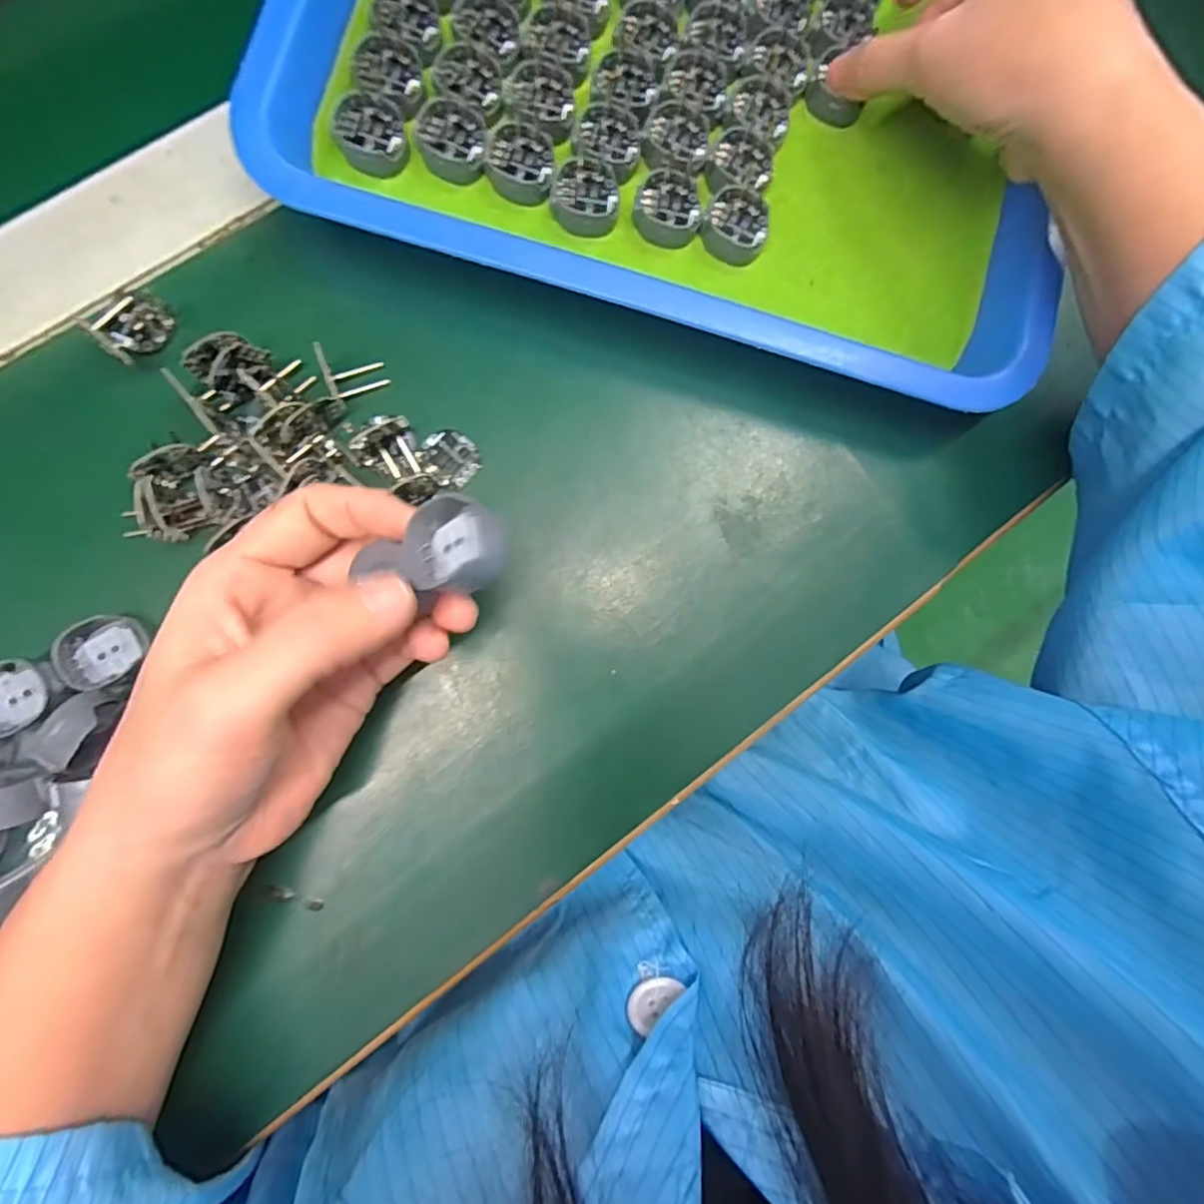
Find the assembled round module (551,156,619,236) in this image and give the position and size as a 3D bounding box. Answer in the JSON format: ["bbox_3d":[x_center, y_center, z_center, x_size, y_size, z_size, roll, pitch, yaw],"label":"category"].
[{"bbox_3d":[-0.007,-0.171,0.249,0.028,0.011,0.028,0,85,-5],"label":"assembled round module"}]

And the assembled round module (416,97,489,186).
[{"bbox_3d":[-0.062,-0.193,0.246,0.027,0.008,0.029,0,85,-5],"label":"assembled round module"}]

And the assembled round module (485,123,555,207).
[{"bbox_3d":[-0.034,-0.183,0.248,0.027,0.009,0.029,0,85,-5],"label":"assembled round module"}]

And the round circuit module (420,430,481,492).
[{"bbox_3d":[-0.061,-0.060,0.241,0.020,0.004,0.024,-32,89,-7],"label":"round circuit module"}]

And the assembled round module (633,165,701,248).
[{"bbox_3d":[0.028,-0.170,0.252,0.028,0.014,0.026,0,85,-5],"label":"assembled round module"}]

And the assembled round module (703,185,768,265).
[{"bbox_3d":[0.058,-0.161,0.253,0.028,0.014,0.024,22,84,-3],"label":"assembled round module"}]

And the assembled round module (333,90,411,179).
[{"bbox_3d":[-0.094,-0.193,0.242,0.028,0.010,0.029,0,85,-5],"label":"assembled round module"}]

